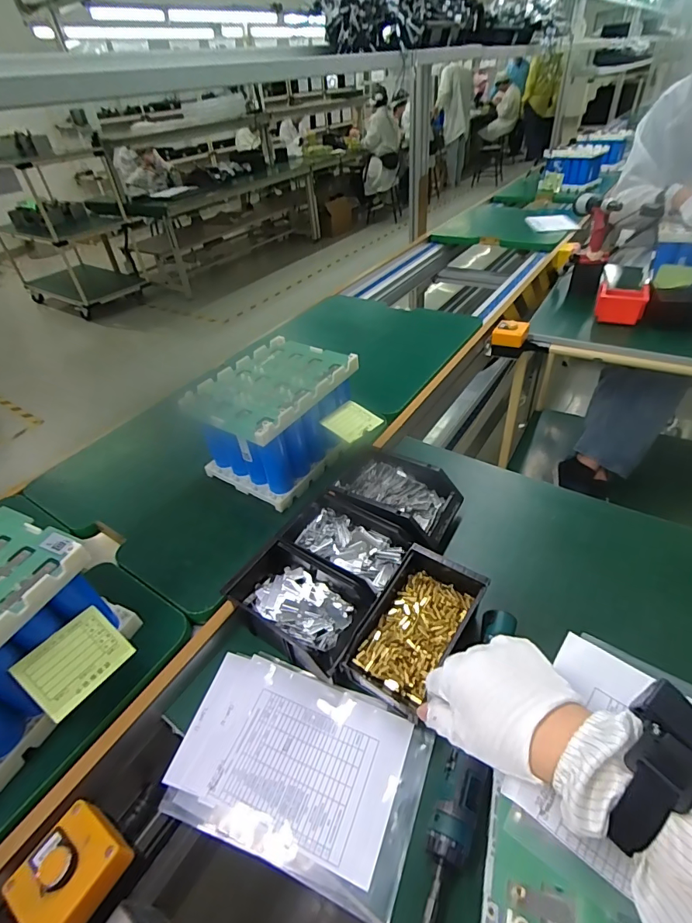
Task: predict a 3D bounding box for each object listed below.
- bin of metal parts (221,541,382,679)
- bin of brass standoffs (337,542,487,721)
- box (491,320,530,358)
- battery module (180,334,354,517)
[{"bbox_3d":[-0.054,0.184,0.562,0.170,0.063,0.108,22,50,29],"label":"bin of metal parts"},{"bbox_3d":[0.090,0.202,0.534,0.106,0.064,0.193,20,49,28],"label":"bin of brass standoffs"},{"bbox_3d":[0.410,-0.311,1.107,0.087,0.075,0.061,13,46,22],"label":"box"},{"bbox_3d":[-0.112,-0.079,0.744,0.190,0.146,0.252,20,49,28],"label":"battery module"}]

